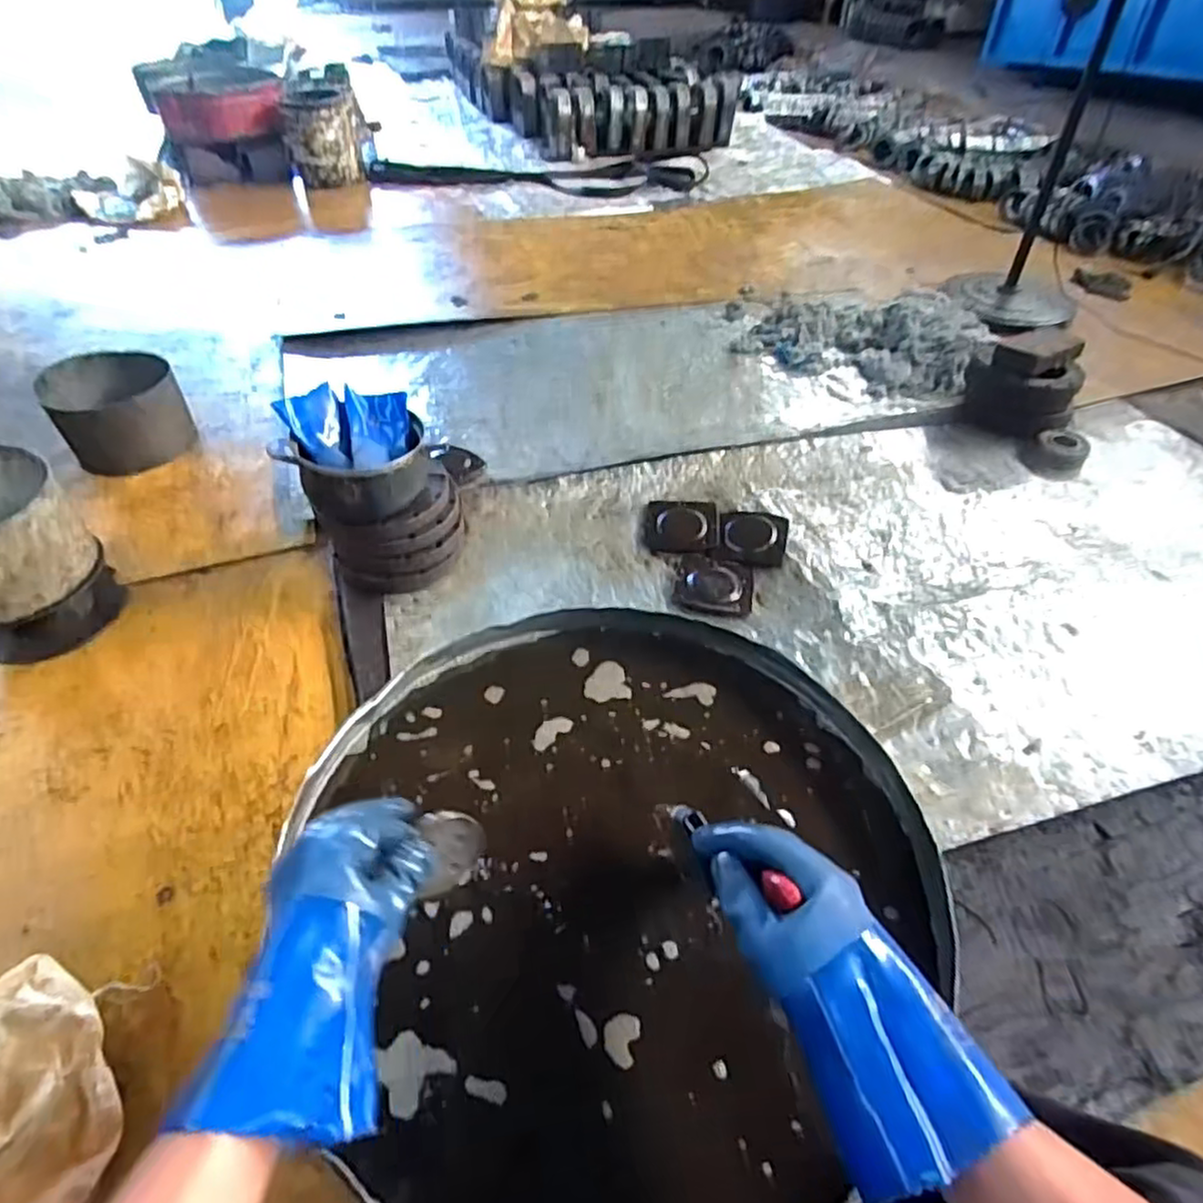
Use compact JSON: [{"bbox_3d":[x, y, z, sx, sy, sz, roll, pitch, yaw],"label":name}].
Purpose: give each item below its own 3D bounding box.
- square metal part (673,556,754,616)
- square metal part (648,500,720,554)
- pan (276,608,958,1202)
[{"bbox_3d":[0.243,-0.035,1.529,0.166,0.015,0.165,10,46,6],"label":"square metal part"},{"bbox_3d":[0.188,-0.180,1.654,0.172,0.038,0.166,3,46,-1],"label":"square metal part"},{"bbox_3d":[0.008,0.234,0.652,0.552,0.059,0.567,2,46,-2],"label":"pan"}]

